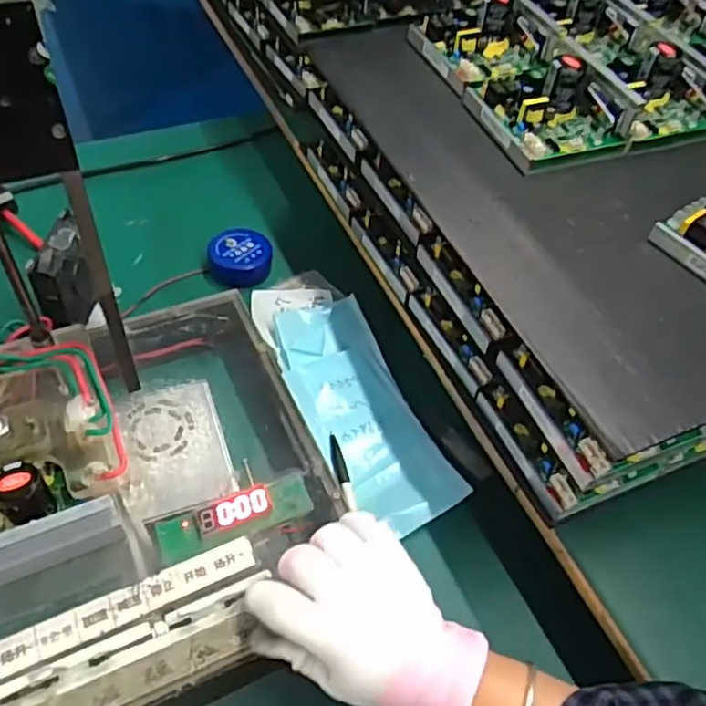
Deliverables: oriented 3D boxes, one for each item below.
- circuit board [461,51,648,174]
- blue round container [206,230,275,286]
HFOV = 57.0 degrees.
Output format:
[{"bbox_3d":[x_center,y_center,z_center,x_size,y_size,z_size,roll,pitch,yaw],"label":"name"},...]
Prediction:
[{"bbox_3d":[0.161,-0.217,0.550,0.100,0.056,0.125,-14,54,-17],"label":"circuit board"},{"bbox_3d":[-0.119,-0.105,0.695,0.062,0.030,0.066,3,51,-4],"label":"blue round container"}]

